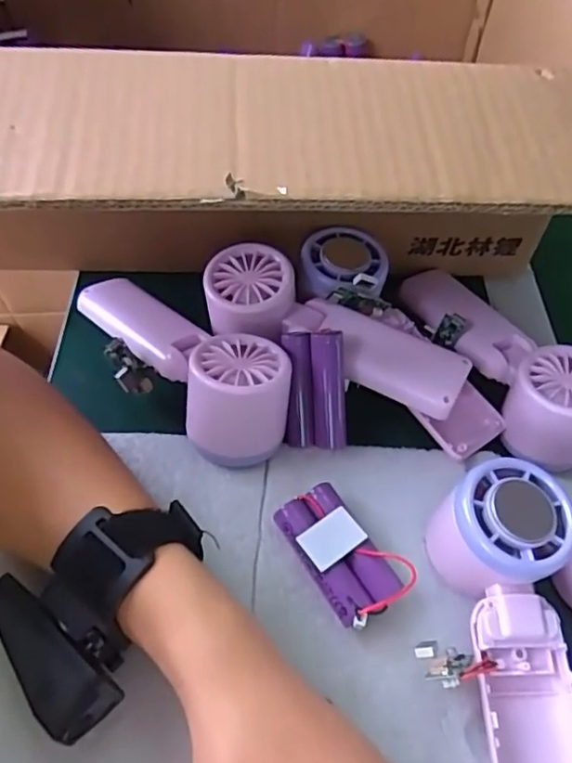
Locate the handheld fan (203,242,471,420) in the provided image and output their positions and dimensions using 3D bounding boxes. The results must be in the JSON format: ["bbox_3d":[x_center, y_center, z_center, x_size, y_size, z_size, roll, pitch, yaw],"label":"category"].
[{"bbox_3d":[0.026,-0.025,0.365,0.160,0.048,0.052,24,56,12],"label":"handheld fan"}]

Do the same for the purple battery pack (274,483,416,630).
[{"bbox_3d":[0.027,0.086,0.304,0.039,0.023,0.068,-29,62,-23],"label":"purple battery pack"}]

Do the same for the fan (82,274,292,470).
[{"bbox_3d":[-0.056,-0.012,0.347,0.136,0.051,0.061,35,59,19],"label":"fan"}]

